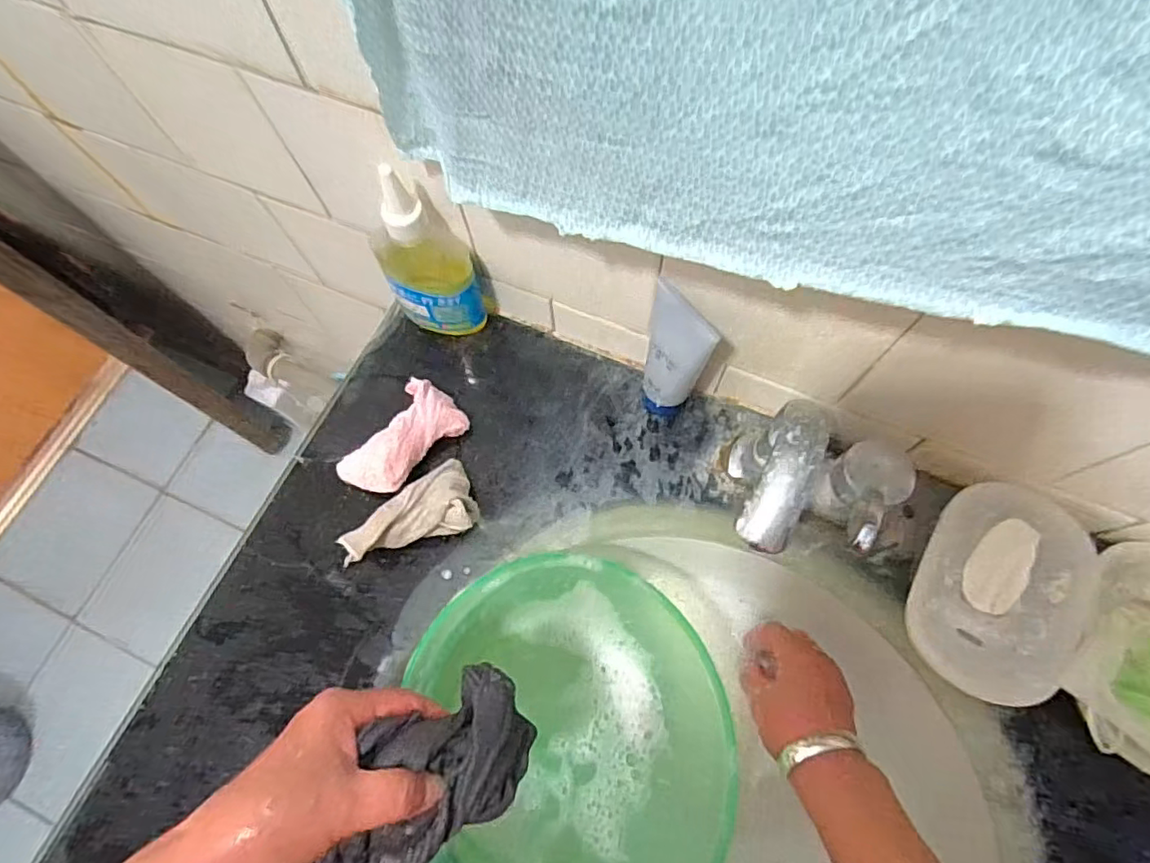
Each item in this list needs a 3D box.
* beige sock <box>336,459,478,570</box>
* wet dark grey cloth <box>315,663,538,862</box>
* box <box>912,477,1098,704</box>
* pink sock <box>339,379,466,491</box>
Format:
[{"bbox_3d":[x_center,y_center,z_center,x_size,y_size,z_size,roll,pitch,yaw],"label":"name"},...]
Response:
[{"bbox_3d":[-0.132,0.066,0.467,0.110,0.045,0.060,-22,70,-6],"label":"beige sock"},{"bbox_3d":[-0.088,0.200,0.324,0.070,0.047,0.156,42,63,16],"label":"wet dark grey cloth"},{"bbox_3d":[0.298,0.114,0.432,0.105,0.040,0.148,28,73,12],"label":"box"},{"bbox_3d":[-0.138,0.010,0.493,0.054,0.039,0.101,34,75,14],"label":"pink sock"}]

